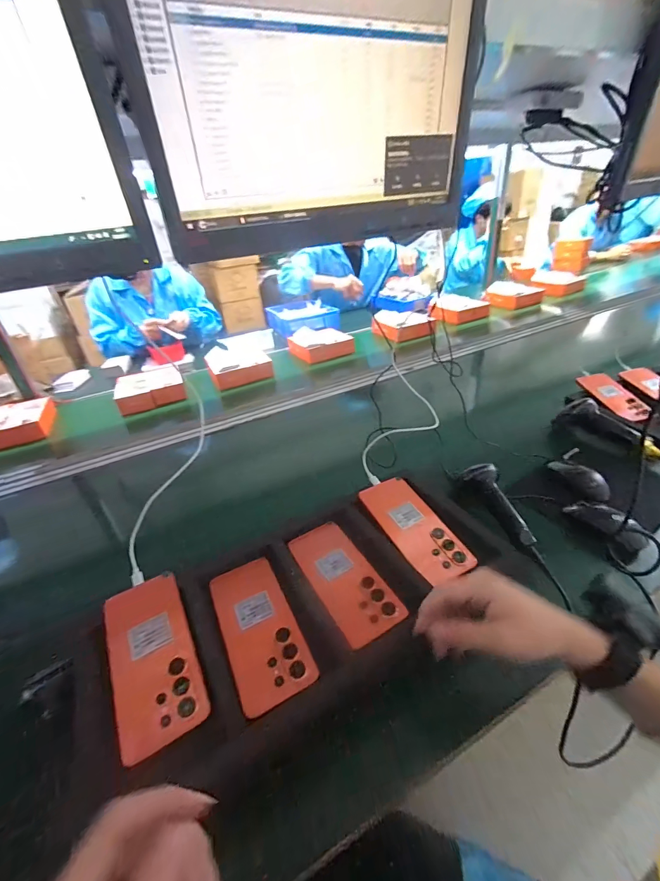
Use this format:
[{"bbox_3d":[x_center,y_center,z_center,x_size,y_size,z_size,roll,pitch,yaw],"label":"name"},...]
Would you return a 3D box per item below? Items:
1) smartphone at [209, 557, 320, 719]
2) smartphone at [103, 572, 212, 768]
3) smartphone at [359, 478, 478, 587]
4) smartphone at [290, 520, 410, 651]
[{"bbox_3d":[-0.080,0.207,0.410,0.076,0.013,0.163,-20,35,-20],"label":"smartphone"},{"bbox_3d":[-0.186,0.221,0.380,0.078,0.006,0.167,-18,43,-26],"label":"smartphone"},{"bbox_3d":[0.113,0.116,0.497,0.075,0.007,0.164,-19,45,-19],"label":"smartphone"},{"bbox_3d":[0.016,0.167,0.450,0.076,0.009,0.160,-20,40,-24],"label":"smartphone"}]

